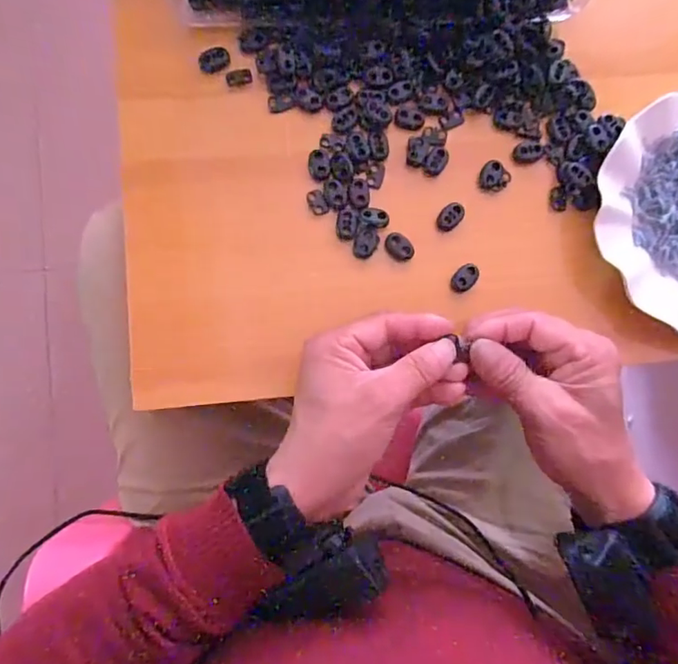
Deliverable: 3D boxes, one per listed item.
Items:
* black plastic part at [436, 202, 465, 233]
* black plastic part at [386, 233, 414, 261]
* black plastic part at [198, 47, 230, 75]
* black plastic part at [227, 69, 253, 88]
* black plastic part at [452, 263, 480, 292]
[{"bbox_3d":[0.080,-0.082,0.370,0.015,0.007,0.022,42,82,1],"label":"black plastic part"},{"bbox_3d":[0.043,-0.060,0.367,0.021,0.004,0.015,34,82,0],"label":"black plastic part"},{"bbox_3d":[-0.089,-0.194,0.369,0.022,0.006,0.015,-23,86,-7],"label":"black plastic part"},{"bbox_3d":[-0.071,-0.181,0.369,0.017,0.004,0.010,-10,84,-6],"label":"black plastic part"},{"bbox_3d":[0.089,-0.038,0.366,0.015,0.008,0.020,42,82,1],"label":"black plastic part"}]

